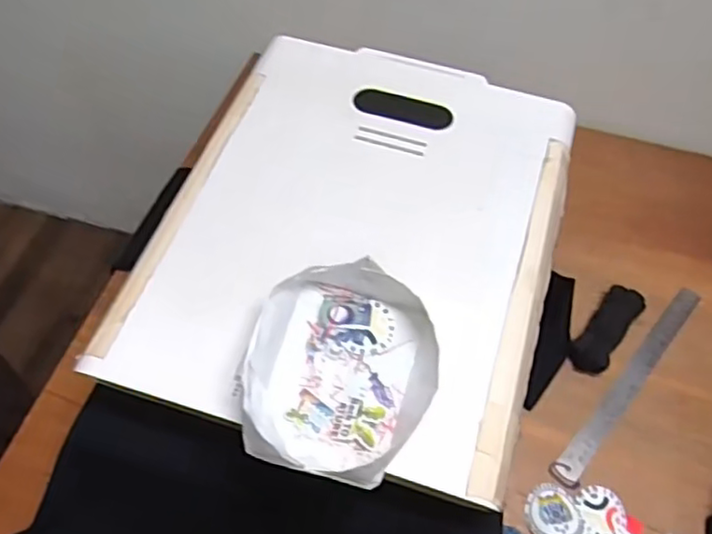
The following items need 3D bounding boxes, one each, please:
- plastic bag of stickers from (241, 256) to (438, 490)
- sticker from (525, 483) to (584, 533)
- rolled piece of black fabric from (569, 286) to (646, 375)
[{"bbox_3d":[-0.012,0.092,0.571,0.156,0.049,0.189,4,57,-2],"label":"plastic bag of stickers"},{"bbox_3d":[0.211,0.262,0.690,0.057,0.009,0.062,2,57,-3],"label":"sticker"},{"bbox_3d":[0.312,0.077,0.805,0.043,0.025,0.131,36,61,17],"label":"rolled piece of black fabric"}]

